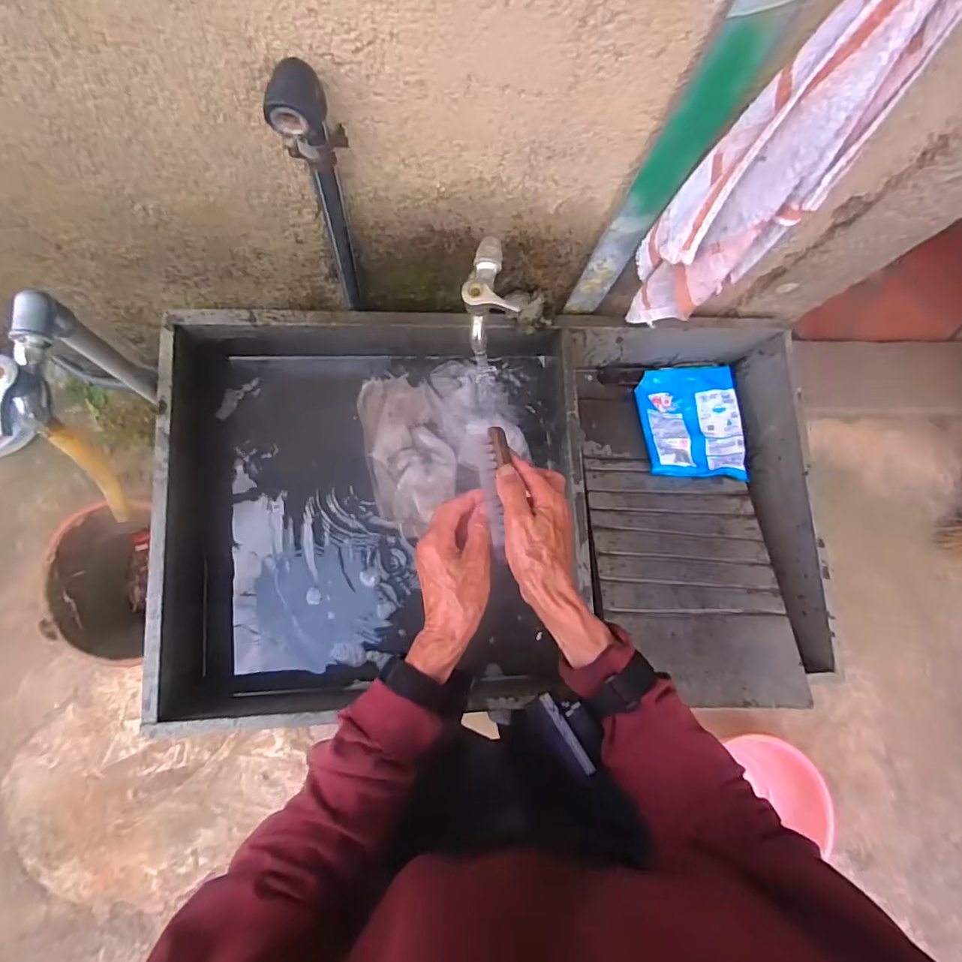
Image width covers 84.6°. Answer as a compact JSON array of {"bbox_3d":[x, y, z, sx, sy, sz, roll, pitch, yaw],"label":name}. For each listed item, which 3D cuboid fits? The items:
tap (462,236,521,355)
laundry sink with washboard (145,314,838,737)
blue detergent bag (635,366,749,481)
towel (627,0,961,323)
[{"bbox_3d":[0.003,-0.214,0.588,0.054,0.067,0.115,-8,83,-7],"label":"tap"},{"bbox_3d":[0.040,0.034,0.801,0.926,0.179,0.552,-2,82,-6],"label":"laundry sink with washboard"},{"bbox_3d":[0.360,-0.103,0.906,0.165,0.027,0.209,0,64,1],"label":"blue detergent bag"},{"bbox_3d":[0.259,-0.280,0.451,0.085,0.500,0.103,-43,88,-9],"label":"towel"}]

